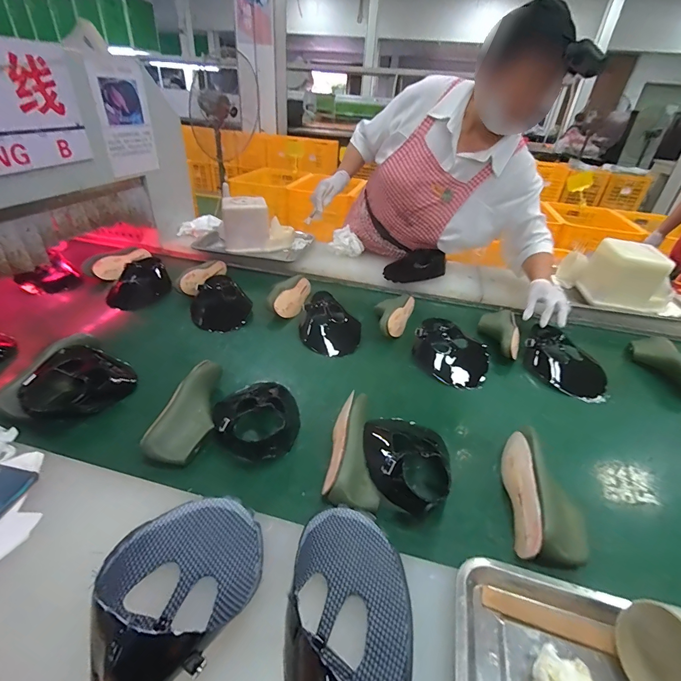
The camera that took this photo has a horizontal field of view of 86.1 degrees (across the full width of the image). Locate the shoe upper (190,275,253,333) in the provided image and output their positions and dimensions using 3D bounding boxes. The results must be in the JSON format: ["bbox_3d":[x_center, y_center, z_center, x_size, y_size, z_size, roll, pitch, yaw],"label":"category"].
[{"bbox_3d":[-0.340,-0.113,1.027,0.157,0.055,0.223,-12,35,-19],"label":"shoe upper"}]

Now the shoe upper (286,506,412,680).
[{"bbox_3d":[0.013,0.276,0.389,0.128,0.072,0.223,5,33,3],"label":"shoe upper"}]

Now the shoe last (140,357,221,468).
[{"bbox_3d":[-0.271,0.132,0.686,0.085,0.081,0.215,8,34,9],"label":"shoe last"}]

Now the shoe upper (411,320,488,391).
[{"bbox_3d":[0.263,0.026,0.889,0.198,0.074,0.138,29,43,36],"label":"shoe upper"}]

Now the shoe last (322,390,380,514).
[{"bbox_3d":[0.021,0.186,0.630,0.084,0.061,0.215,2,33,2],"label":"shoe last"}]

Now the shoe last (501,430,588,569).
[{"bbox_3d":[0.321,0.237,0.573,0.100,0.077,0.210,8,33,9],"label":"shoe last"}]

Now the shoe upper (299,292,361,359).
[{"bbox_3d":[-0.024,-0.043,0.963,0.154,0.065,0.216,0,33,-2],"label":"shoe upper"}]

